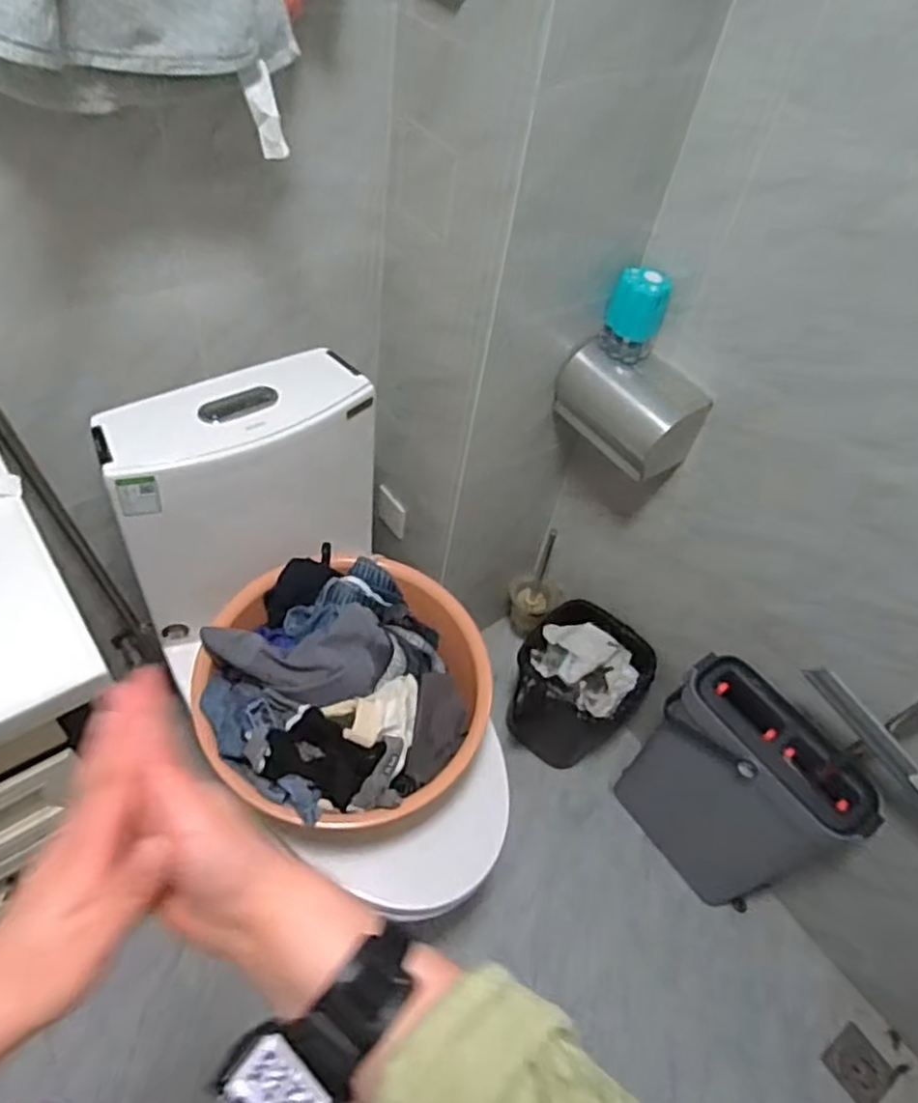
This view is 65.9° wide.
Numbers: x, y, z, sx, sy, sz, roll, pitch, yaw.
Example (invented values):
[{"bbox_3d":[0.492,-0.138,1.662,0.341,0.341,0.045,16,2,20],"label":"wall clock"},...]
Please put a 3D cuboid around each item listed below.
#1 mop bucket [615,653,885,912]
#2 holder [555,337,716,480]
[{"bbox_3d":[0.492,0.441,1.296,0.149,0.477,0.332,-24,57,-24],"label":"mop bucket"},{"bbox_3d":[0.266,-0.233,1.142,0.113,0.144,0.224,-26,58,-25],"label":"holder"}]

